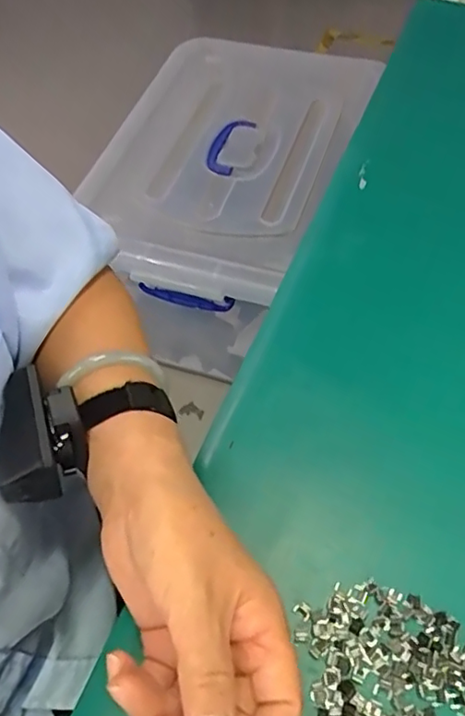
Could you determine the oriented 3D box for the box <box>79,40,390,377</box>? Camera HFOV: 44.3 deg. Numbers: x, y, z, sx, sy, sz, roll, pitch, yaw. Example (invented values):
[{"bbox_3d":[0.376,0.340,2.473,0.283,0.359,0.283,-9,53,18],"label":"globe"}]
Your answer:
[{"bbox_3d":[-0.002,-0.326,1.159,0.430,0.290,0.625,18,60,15],"label":"box"}]

